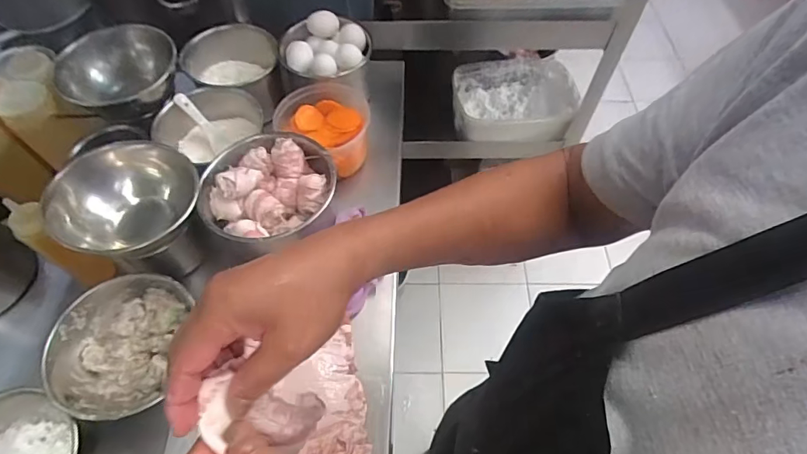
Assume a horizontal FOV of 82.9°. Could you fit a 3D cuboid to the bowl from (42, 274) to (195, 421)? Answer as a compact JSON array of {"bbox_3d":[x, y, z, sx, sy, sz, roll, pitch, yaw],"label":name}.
[{"bbox_3d":[-0.343,0.140,0.549,0.133,0.056,0.163,11,58,7],"label":"bowl"}]

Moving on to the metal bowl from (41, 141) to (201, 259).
[{"bbox_3d":[-0.345,-0.035,0.573,0.070,0.137,0.168,8,52,46],"label":"metal bowl"}]

